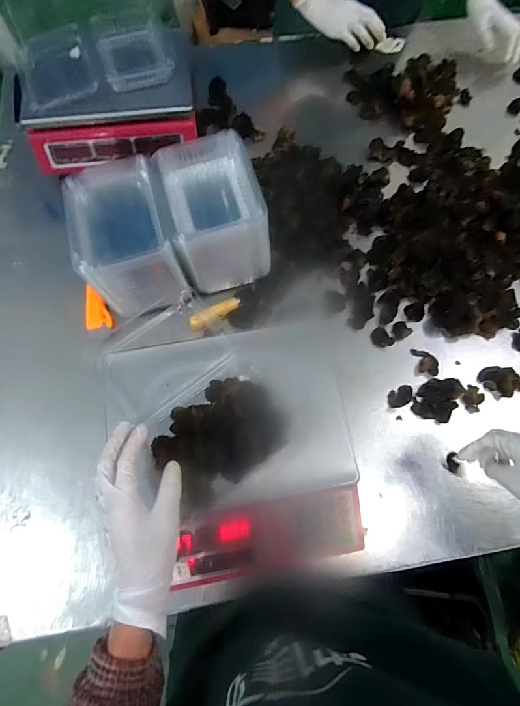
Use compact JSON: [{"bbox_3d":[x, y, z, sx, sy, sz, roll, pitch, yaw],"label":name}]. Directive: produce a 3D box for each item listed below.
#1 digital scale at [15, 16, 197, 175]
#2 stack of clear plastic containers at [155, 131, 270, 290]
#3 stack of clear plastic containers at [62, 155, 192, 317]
[{"bbox_3d":[-0.282,-0.496,0.721,0.315,0.094,0.246,-14,71,-5],"label":"digital scale"},{"bbox_3d":[-0.069,-0.218,0.608,0.139,0.156,0.183,-13,71,-5],"label":"stack of clear plastic containers"},{"bbox_3d":[-0.210,-0.185,0.597,0.139,0.119,0.195,-18,71,-7],"label":"stack of clear plastic containers"}]

